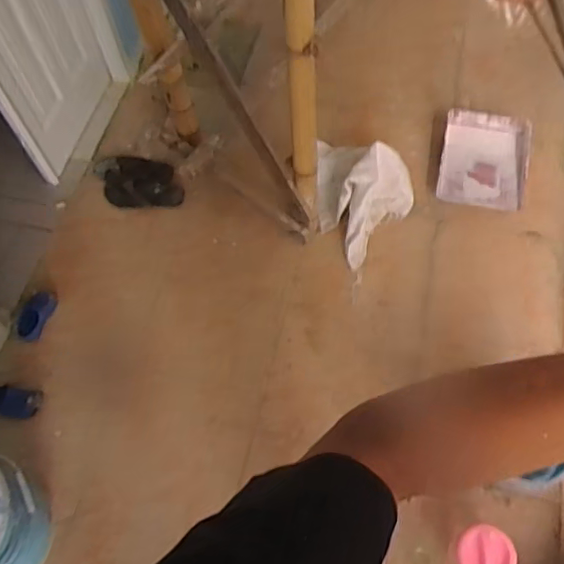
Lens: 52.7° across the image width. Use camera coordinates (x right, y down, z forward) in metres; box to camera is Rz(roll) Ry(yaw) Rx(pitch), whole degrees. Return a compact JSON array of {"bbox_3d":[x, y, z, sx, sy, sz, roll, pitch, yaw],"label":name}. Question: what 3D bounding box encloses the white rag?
[{"bbox_3d":[0.272,-0.288,1.850,0.315,0.189,0.455,-1,62,5],"label":"white rag"}]

